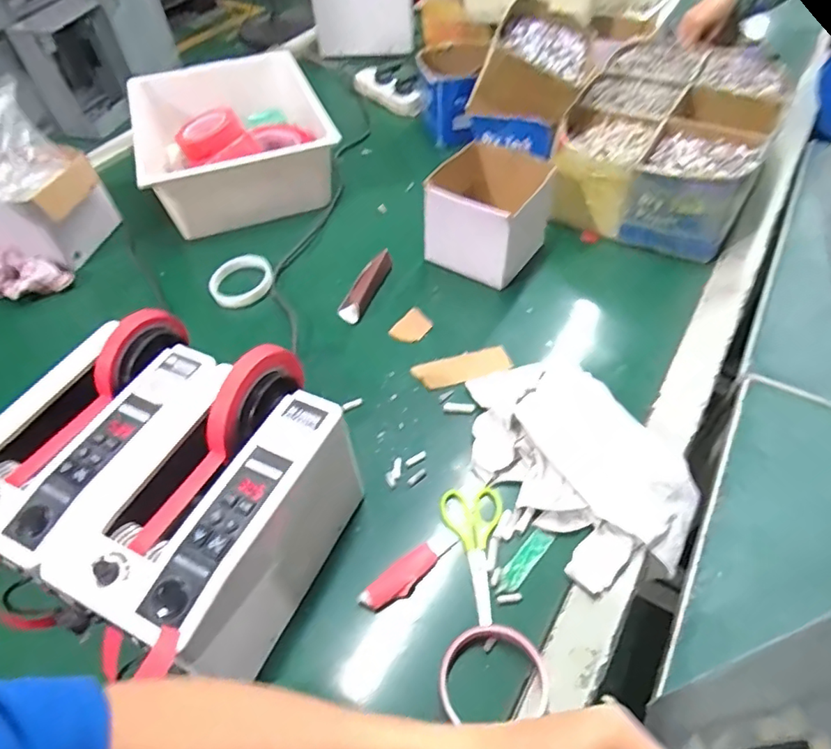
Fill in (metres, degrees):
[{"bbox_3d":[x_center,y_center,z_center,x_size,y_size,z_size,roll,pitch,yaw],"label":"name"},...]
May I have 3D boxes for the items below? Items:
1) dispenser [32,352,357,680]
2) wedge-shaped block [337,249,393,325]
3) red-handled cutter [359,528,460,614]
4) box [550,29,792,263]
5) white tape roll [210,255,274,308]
[{"bbox_3d":[-0.154,0.114,0.476,0.144,0.159,0.241,20,56,17],"label":"dispenser"},{"bbox_3d":[-0.066,-0.122,0.749,0.031,0.020,0.122,20,56,17],"label":"wedge-shaped block"},{"bbox_3d":[-0.004,0.179,0.511,0.104,0.012,0.028,-37,60,-23],"label":"red-handled cutter"},{"bbox_3d":[0.385,-0.366,0.851,0.264,0.111,0.387,24,57,19],"label":"box"},{"bbox_3d":[-0.244,-0.133,0.775,0.089,0.013,0.081,-5,61,10],"label":"white tape roll"}]

